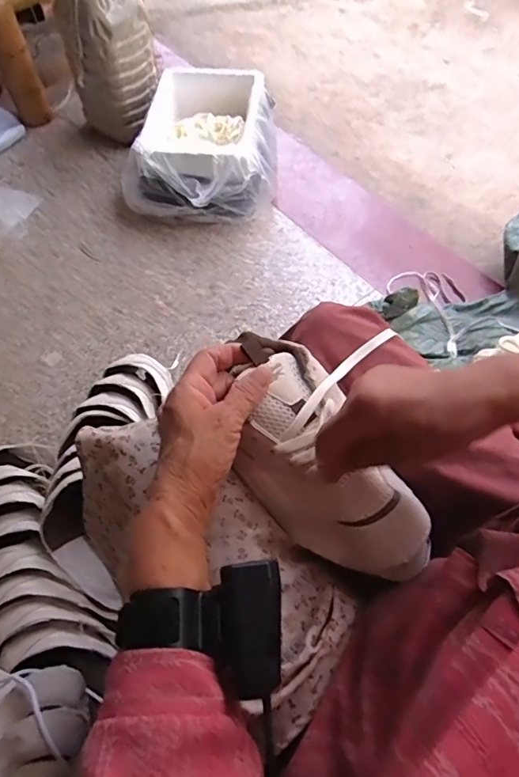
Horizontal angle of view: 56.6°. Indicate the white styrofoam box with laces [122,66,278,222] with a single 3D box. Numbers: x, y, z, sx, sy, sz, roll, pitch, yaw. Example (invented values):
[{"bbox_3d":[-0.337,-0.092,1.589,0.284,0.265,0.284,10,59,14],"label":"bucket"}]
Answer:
[{"bbox_3d":[-0.132,-0.569,1.148,0.346,0.160,0.429,3,60,3],"label":"white styrofoam box with laces"}]

